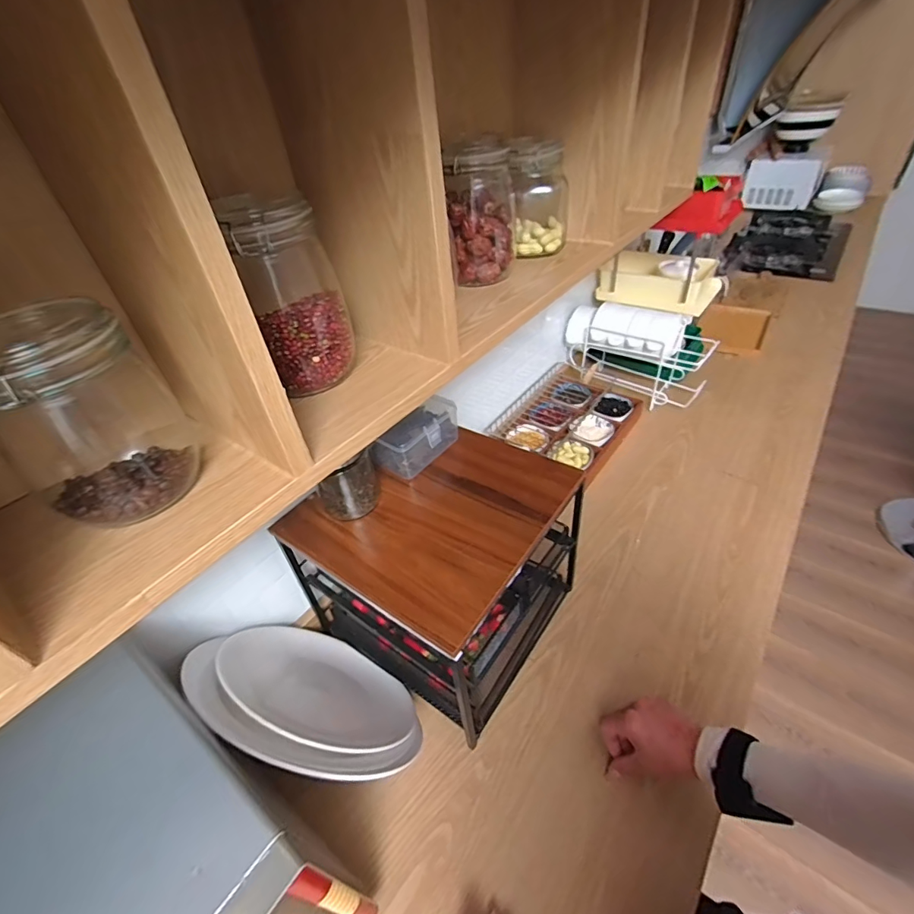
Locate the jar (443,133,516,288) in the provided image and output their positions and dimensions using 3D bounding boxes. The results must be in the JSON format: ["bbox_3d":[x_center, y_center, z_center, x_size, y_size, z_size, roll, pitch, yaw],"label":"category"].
[{"bbox_3d":[0.034,-0.322,0.600,0.085,0.163,0.099,-2,41,6],"label":"jar"}]

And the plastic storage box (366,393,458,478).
[{"bbox_3d":[-0.055,-0.031,0.651,0.071,0.057,0.128,27,51,33],"label":"plastic storage box"}]

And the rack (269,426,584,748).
[{"bbox_3d":[-0.013,0.157,0.671,0.278,0.268,0.296,23,49,30],"label":"rack"}]

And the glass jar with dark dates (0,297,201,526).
[{"bbox_3d":[-0.259,-0.031,0.321,0.097,0.141,0.100,-34,47,-28],"label":"glass jar with dark dates"}]

